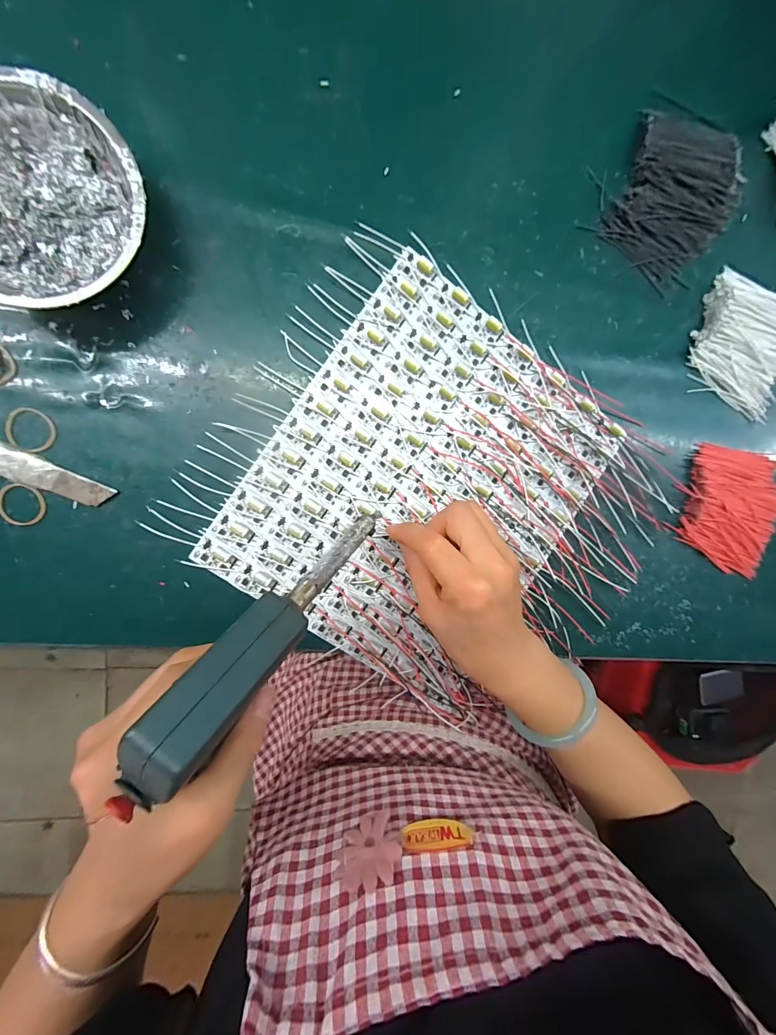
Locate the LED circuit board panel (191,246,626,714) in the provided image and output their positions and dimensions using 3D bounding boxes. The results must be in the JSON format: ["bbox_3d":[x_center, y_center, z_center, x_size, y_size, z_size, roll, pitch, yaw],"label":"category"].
[{"bbox_3d":[0.031,-0.021,0.298,0.239,0.009,0.284,35,89,-10],"label":"LED circuit board panel"}]

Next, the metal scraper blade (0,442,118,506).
[{"bbox_3d":[-0.247,-0.032,0.253,0.102,0.012,0.020,26,91,-10],"label":"metal scraper blade"}]

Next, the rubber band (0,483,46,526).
[{"bbox_3d":[-0.256,-0.009,0.257,0.030,0.004,0.029,-1,95,-9],"label":"rubber band"}]

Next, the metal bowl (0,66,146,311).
[{"bbox_3d":[-0.214,-0.190,0.230,0.124,0.041,0.119,-1,95,-9],"label":"metal bowl"}]

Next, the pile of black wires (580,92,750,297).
[{"bbox_3d":[0.243,-0.272,0.308,0.105,0.018,0.131,29,90,-10],"label":"pile of black wires"}]

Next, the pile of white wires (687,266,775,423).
[{"bbox_3d":[0.323,-0.155,0.334,0.099,0.020,0.104,19,92,-10],"label":"pile of white wires"}]

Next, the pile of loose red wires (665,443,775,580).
[{"bbox_3d":[0.317,-0.009,0.342,0.100,0.014,0.107,20,92,-10],"label":"pile of loose red wires"}]

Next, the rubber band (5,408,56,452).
[{"bbox_3d":[-0.248,-0.061,0.255,0.031,0.004,0.028,33,90,-10],"label":"rubber band"}]

